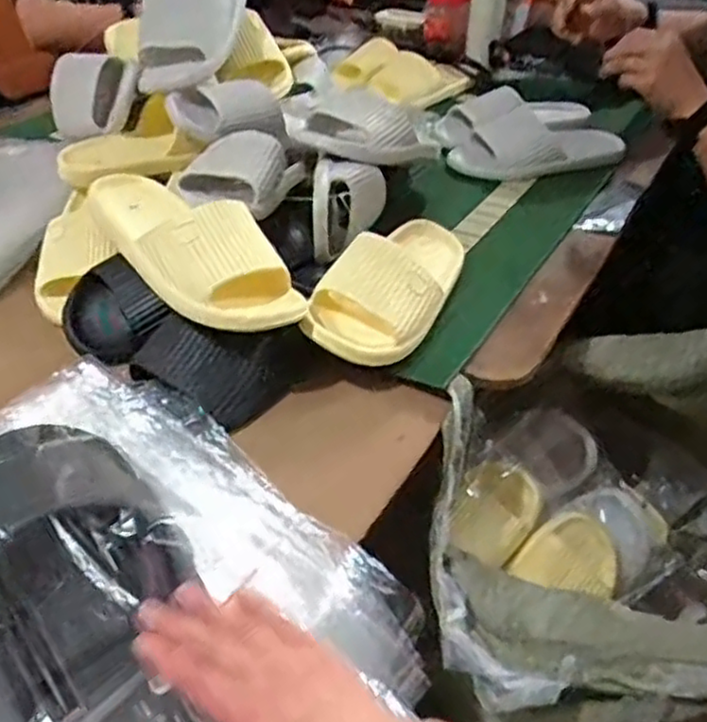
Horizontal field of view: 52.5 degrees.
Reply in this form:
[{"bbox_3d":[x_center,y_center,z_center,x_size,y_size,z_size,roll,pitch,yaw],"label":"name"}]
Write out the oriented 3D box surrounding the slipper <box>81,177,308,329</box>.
[{"bbox_3d":[-0.160,-0.110,0.677,0.254,0.079,0.107,31,49,31],"label":"slipper"}]

